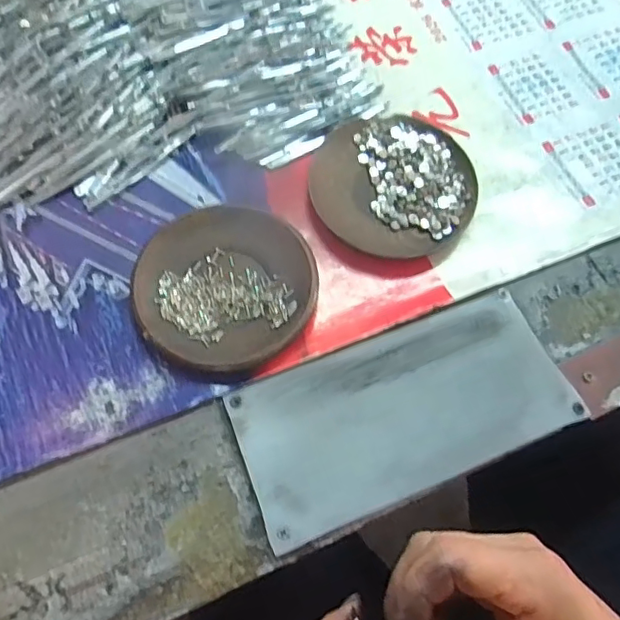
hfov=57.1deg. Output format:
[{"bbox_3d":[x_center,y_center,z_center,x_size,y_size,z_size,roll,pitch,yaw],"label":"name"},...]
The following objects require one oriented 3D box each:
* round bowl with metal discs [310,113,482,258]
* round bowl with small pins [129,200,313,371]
[{"bbox_3d":[0.058,-0.088,0.400,0.111,0.016,0.104,1,67,-1],"label":"round bowl with metal discs"},{"bbox_3d":[-0.054,-0.016,0.367,0.111,0.015,0.111,1,67,-1],"label":"round bowl with small pins"}]

